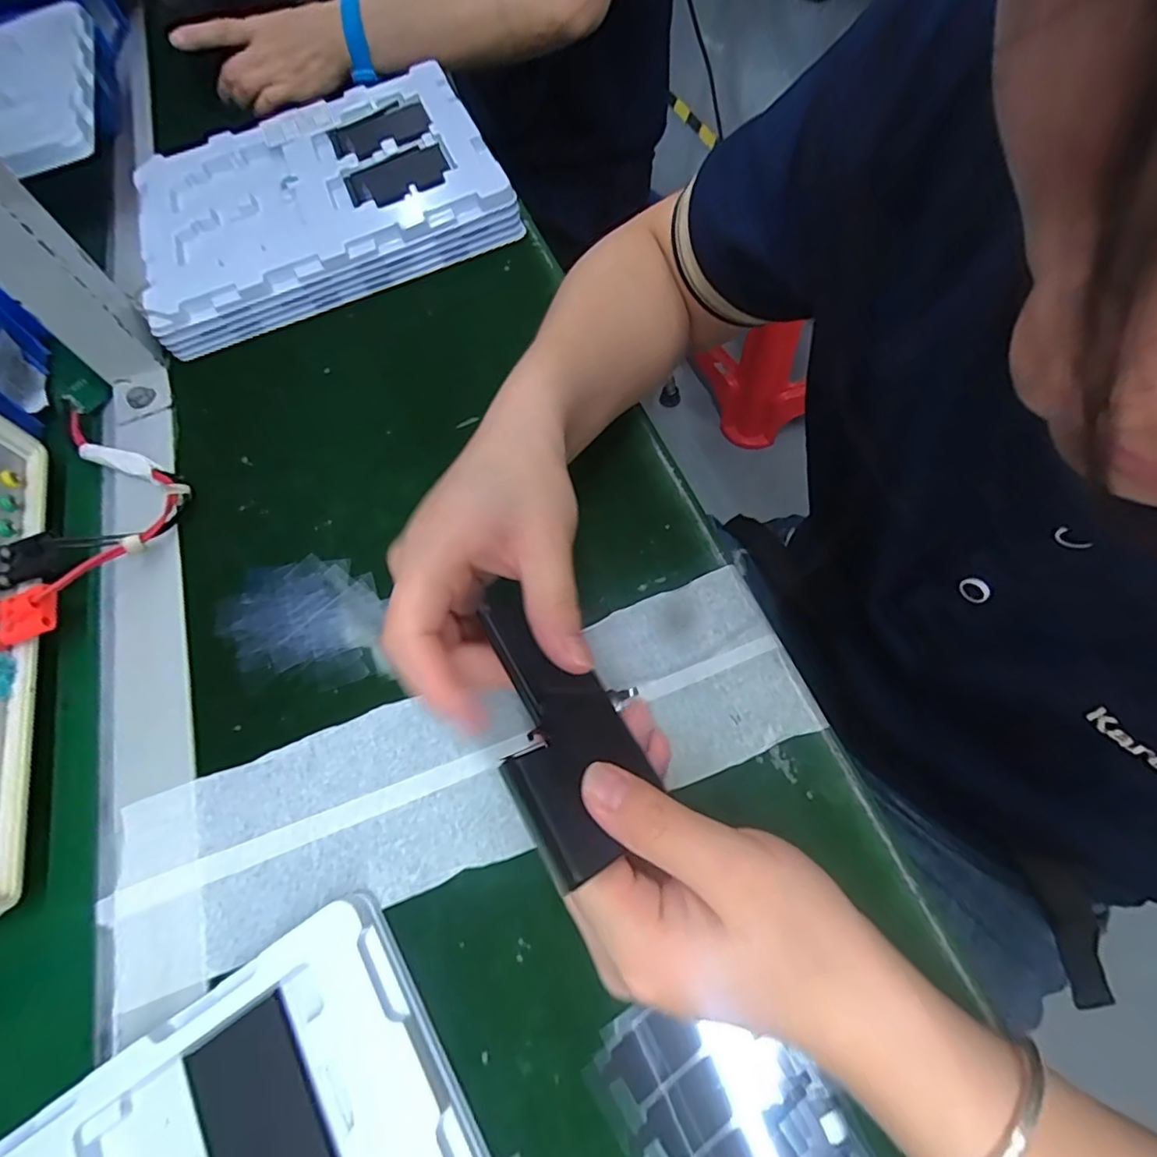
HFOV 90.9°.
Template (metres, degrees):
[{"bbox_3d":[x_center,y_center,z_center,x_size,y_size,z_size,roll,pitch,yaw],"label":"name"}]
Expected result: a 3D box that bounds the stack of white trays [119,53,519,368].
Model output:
[{"bbox_3d":[-0.207,-0.304,0.462,0.281,0.048,0.201,-24,64,-5],"label":"stack of white trays"}]

